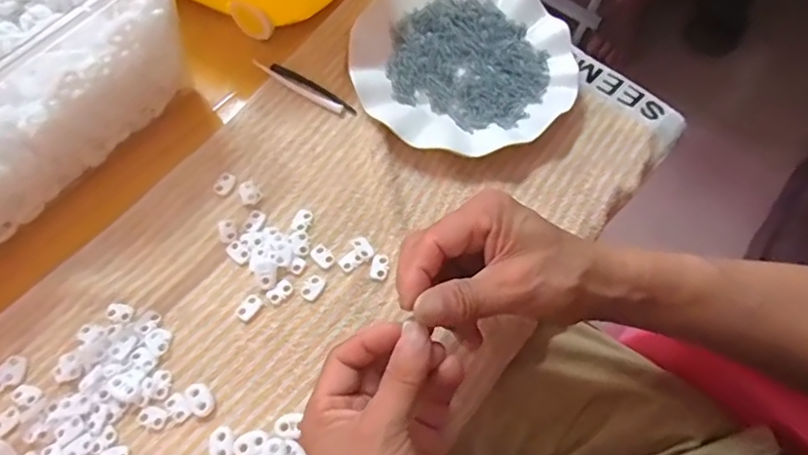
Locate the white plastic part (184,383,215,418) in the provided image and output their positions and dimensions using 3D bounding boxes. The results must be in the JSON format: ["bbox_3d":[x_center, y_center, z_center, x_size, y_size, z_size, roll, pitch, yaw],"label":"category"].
[{"bbox_3d":[-0.134,0.113,0.367,0.015,0.006,0.023,-37,70,-16],"label":"white plastic part"}]

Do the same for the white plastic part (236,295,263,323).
[{"bbox_3d":[-0.110,0.057,0.396,0.012,0.005,0.019,31,68,13],"label":"white plastic part"}]

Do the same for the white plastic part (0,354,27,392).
[{"bbox_3d":[-0.261,0.097,0.369,0.019,0.004,0.025,29,68,12],"label":"white plastic part"}]

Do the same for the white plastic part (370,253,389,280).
[{"bbox_3d":[-0.017,0.028,0.405,0.012,0.004,0.020,11,65,5],"label":"white plastic part"}]

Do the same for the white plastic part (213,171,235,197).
[{"bbox_3d":[-0.140,-0.034,0.434,0.013,0.005,0.020,18,66,8],"label":"white plastic part"}]

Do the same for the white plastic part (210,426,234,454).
[{"bbox_3d":[-0.115,0.138,0.353,0.014,0.006,0.022,-6,65,-3],"label":"white plastic part"}]

